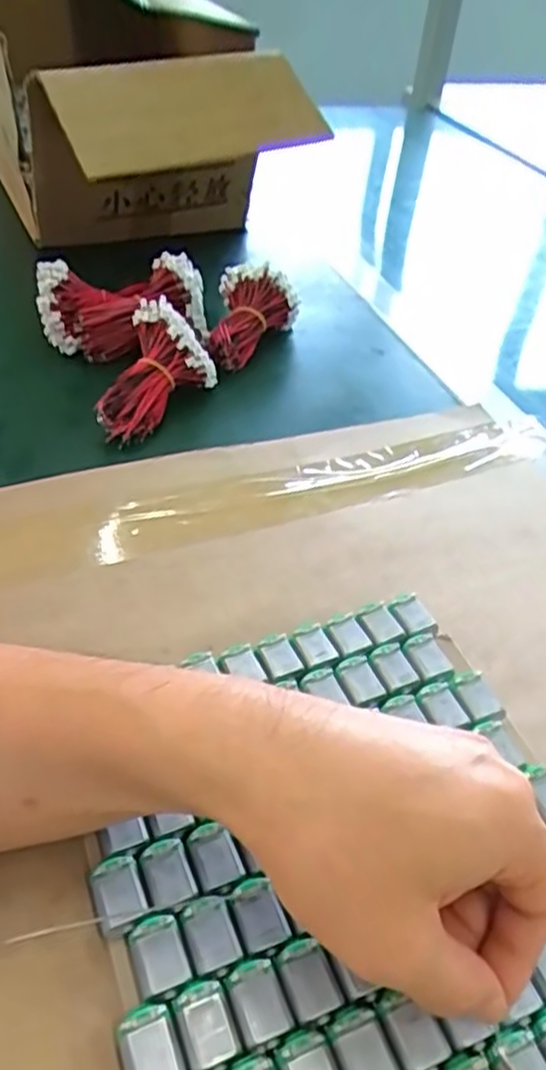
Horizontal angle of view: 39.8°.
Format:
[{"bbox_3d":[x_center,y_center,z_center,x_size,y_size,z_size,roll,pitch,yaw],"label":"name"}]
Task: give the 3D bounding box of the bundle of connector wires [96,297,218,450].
[{"bbox_3d":[-0.085,-0.113,0.533,0.067,0.047,0.120,18,64,12],"label":"bundle of connector wires"}]

